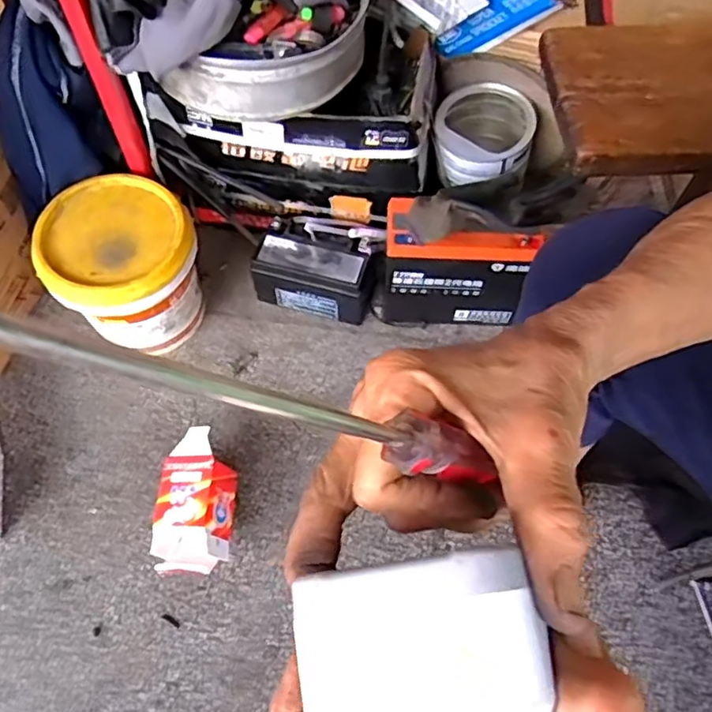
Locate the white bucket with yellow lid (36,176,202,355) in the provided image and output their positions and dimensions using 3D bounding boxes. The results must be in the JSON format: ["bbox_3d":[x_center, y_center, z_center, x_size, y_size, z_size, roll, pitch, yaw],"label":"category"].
[{"bbox_3d":[-0.282,-0.099,0.789,0.164,0.185,0.165,0,62,-1],"label":"white bucket with yellow lid"}]

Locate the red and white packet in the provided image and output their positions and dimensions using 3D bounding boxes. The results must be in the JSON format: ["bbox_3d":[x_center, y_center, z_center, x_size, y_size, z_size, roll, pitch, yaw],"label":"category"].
[{"bbox_3d":[-0.179,0.164,0.711,0.080,0.074,0.159,2,61,-1],"label":"red and white packet"}]

